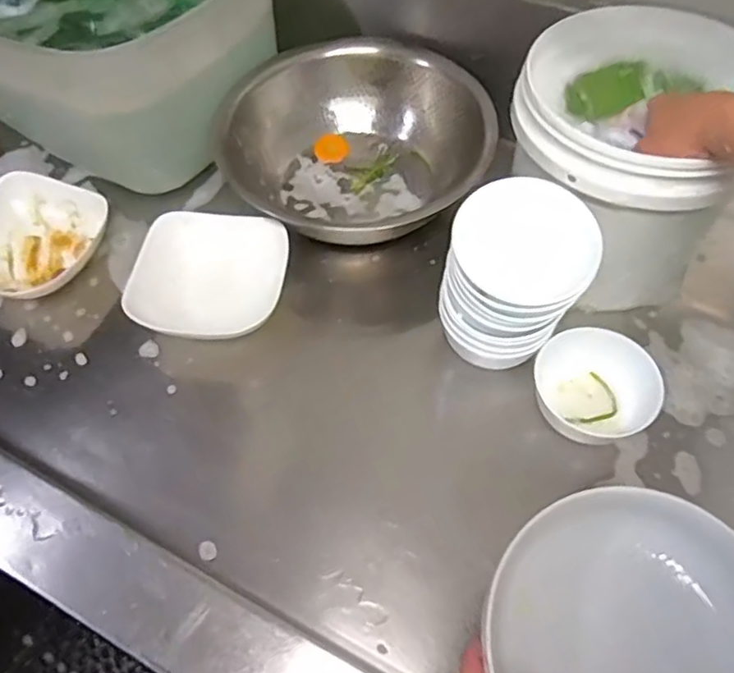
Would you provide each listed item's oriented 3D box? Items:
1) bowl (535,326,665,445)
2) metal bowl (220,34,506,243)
[{"bbox_3d":[0.205,0.045,0.565,0.108,0.048,0.096,29,63,18],"label":"bowl"},{"bbox_3d":[-0.006,-0.243,0.717,0.278,0.129,0.278,0,58,1],"label":"metal bowl"}]

